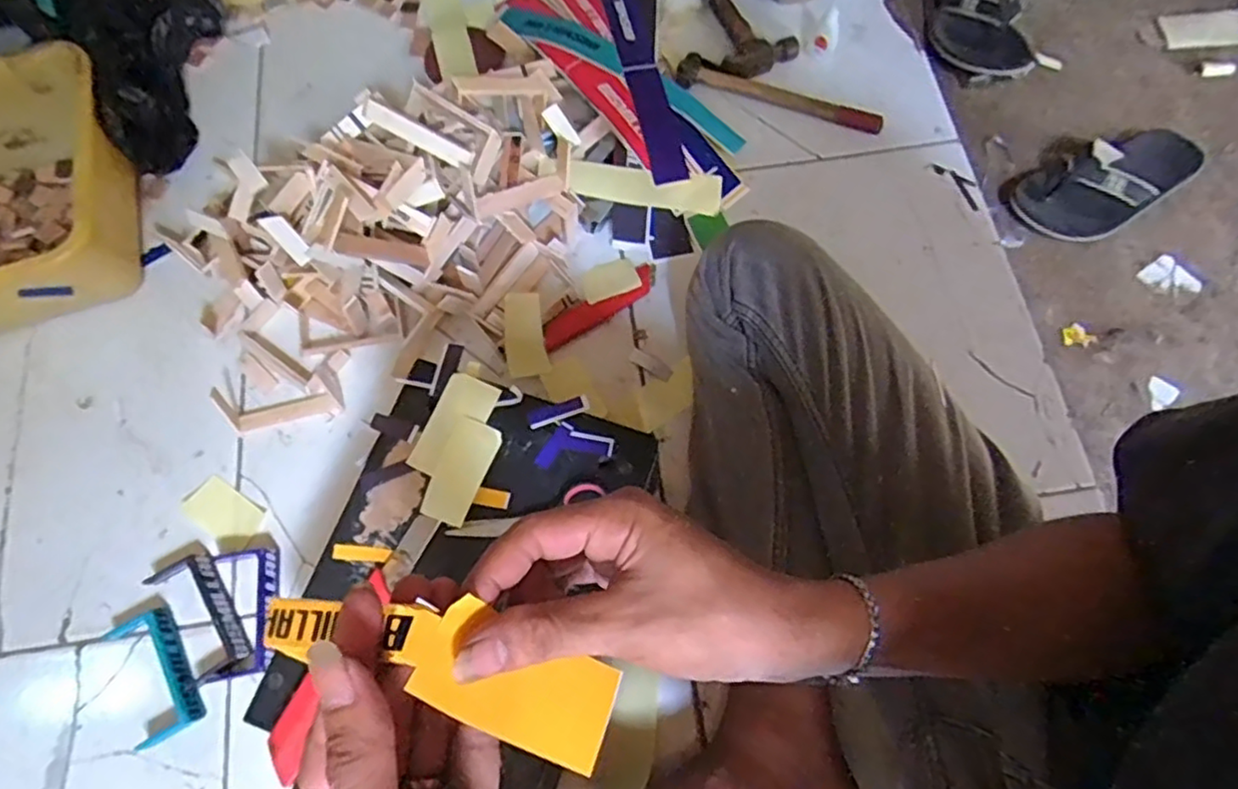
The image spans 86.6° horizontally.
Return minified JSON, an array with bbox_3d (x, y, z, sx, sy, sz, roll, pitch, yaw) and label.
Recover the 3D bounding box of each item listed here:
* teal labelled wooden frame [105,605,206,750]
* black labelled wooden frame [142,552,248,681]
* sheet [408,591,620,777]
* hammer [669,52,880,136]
[{"bbox_3d":[-0.408,0.244,0.576,0.061,0.016,0.112,-28,72,-9],"label":"teal labelled wooden frame"},{"bbox_3d":[-0.375,0.194,0.589,0.056,0.017,0.117,-37,73,-13],"label":"black labelled wooden frame"},{"bbox_3d":[-0.037,0.109,0.249,0.076,0.008,0.038,32,58,-14],"label":"sheet"},{"bbox_3d":[0.187,-0.352,0.769,0.243,0.025,0.042,14,70,6],"label":"hammer"}]

